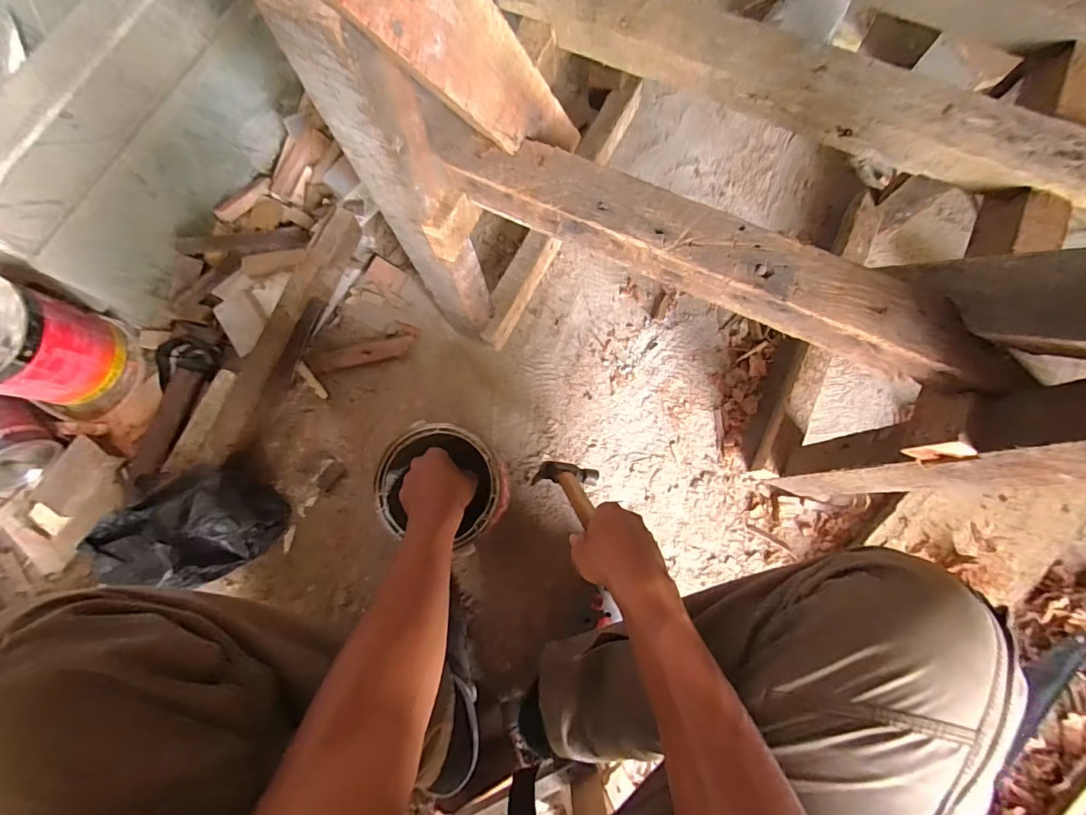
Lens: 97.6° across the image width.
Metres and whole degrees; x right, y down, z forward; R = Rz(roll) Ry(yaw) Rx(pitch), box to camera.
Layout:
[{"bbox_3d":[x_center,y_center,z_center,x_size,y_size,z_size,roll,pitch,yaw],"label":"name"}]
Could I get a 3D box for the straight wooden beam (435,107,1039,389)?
[{"bbox_3d":[0.136,-0.136,0.399,0.492,0.034,0.066,24,79,5],"label":"straight wooden beam"}]

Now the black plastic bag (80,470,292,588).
[{"bbox_3d":[-0.455,0.167,0.632,0.170,0.136,0.119,-34,80,-7],"label":"black plastic bag"}]

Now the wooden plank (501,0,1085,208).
[{"bbox_3d":[0.221,-0.299,0.430,0.564,0.042,0.072,26,79,5],"label":"wooden plank"}]

